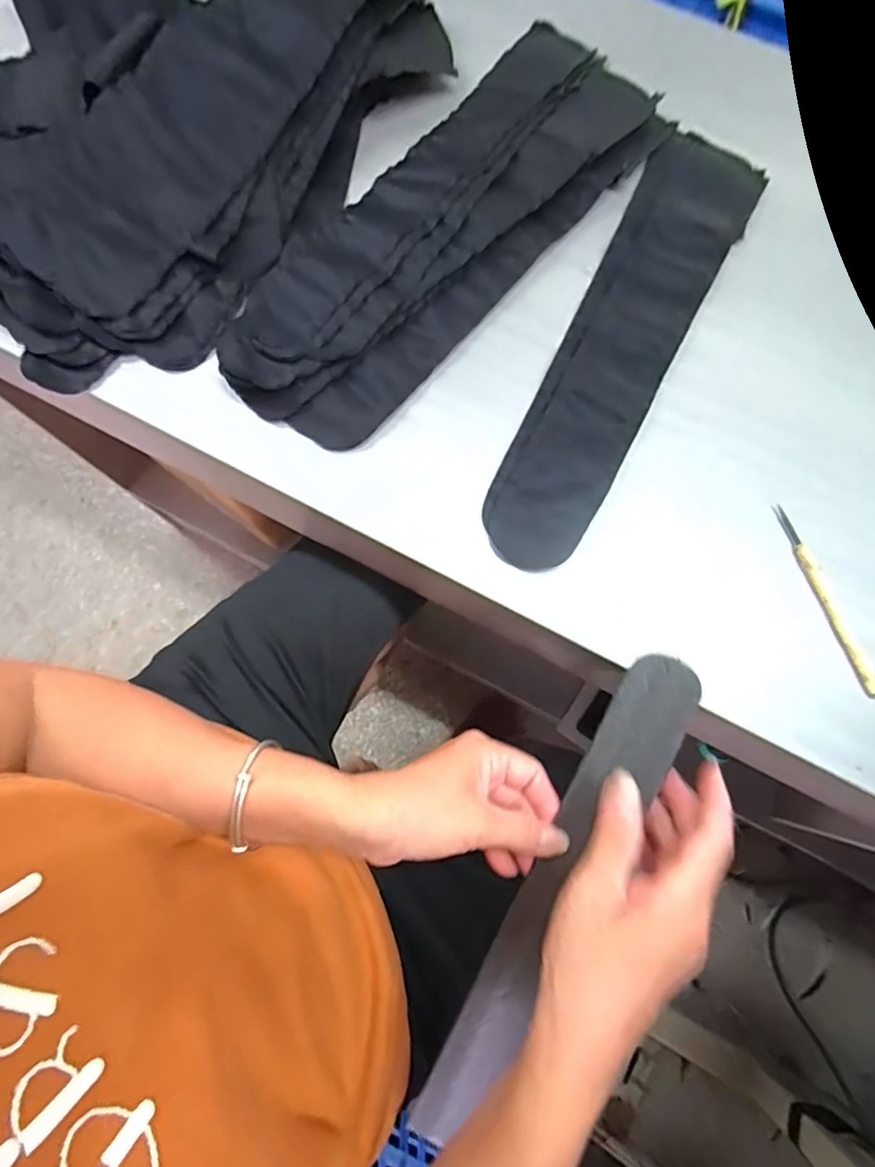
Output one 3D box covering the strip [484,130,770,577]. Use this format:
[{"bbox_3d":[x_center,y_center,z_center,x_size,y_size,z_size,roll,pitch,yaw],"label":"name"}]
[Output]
[{"bbox_3d":[0.151,-0.195,0.444,0.091,0.007,0.406,25,77,5],"label":"strip"}]

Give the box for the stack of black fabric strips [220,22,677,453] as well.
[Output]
[{"bbox_3d":[0.005,-0.297,0.454,0.158,0.029,0.428,42,79,8],"label":"stack of black fabric strips"}]

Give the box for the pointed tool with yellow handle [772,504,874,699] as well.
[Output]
[{"bbox_3d":[0.279,0.011,0.400,0.010,0.005,0.144,-19,78,-6],"label":"pointed tool with yellow handle"}]

